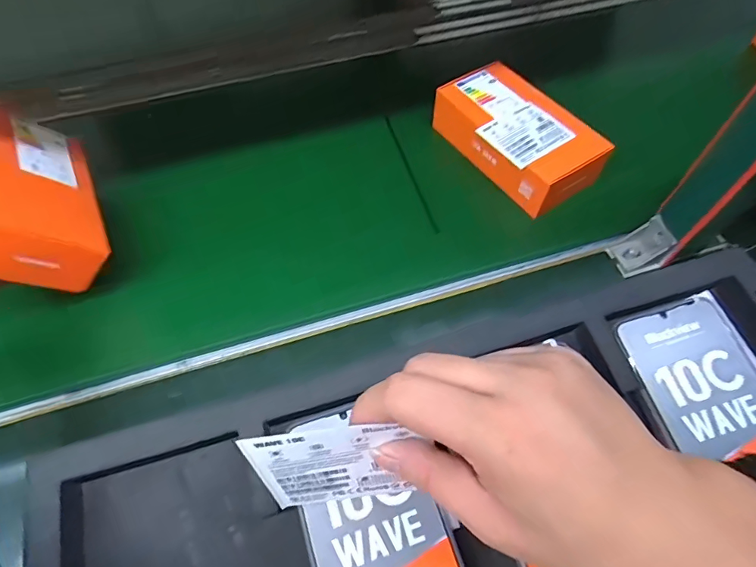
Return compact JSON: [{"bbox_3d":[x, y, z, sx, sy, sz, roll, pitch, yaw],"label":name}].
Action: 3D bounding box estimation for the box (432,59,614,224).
[{"bbox_3d":[0.165,-0.173,0.529,0.107,0.061,0.190,-29,63,-15],"label":"box"}]

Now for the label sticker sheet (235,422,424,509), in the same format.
[{"bbox_3d":[-0.021,0.087,0.212,0.070,0.068,0.004,-8,41,-1],"label":"label sticker sheet"}]

